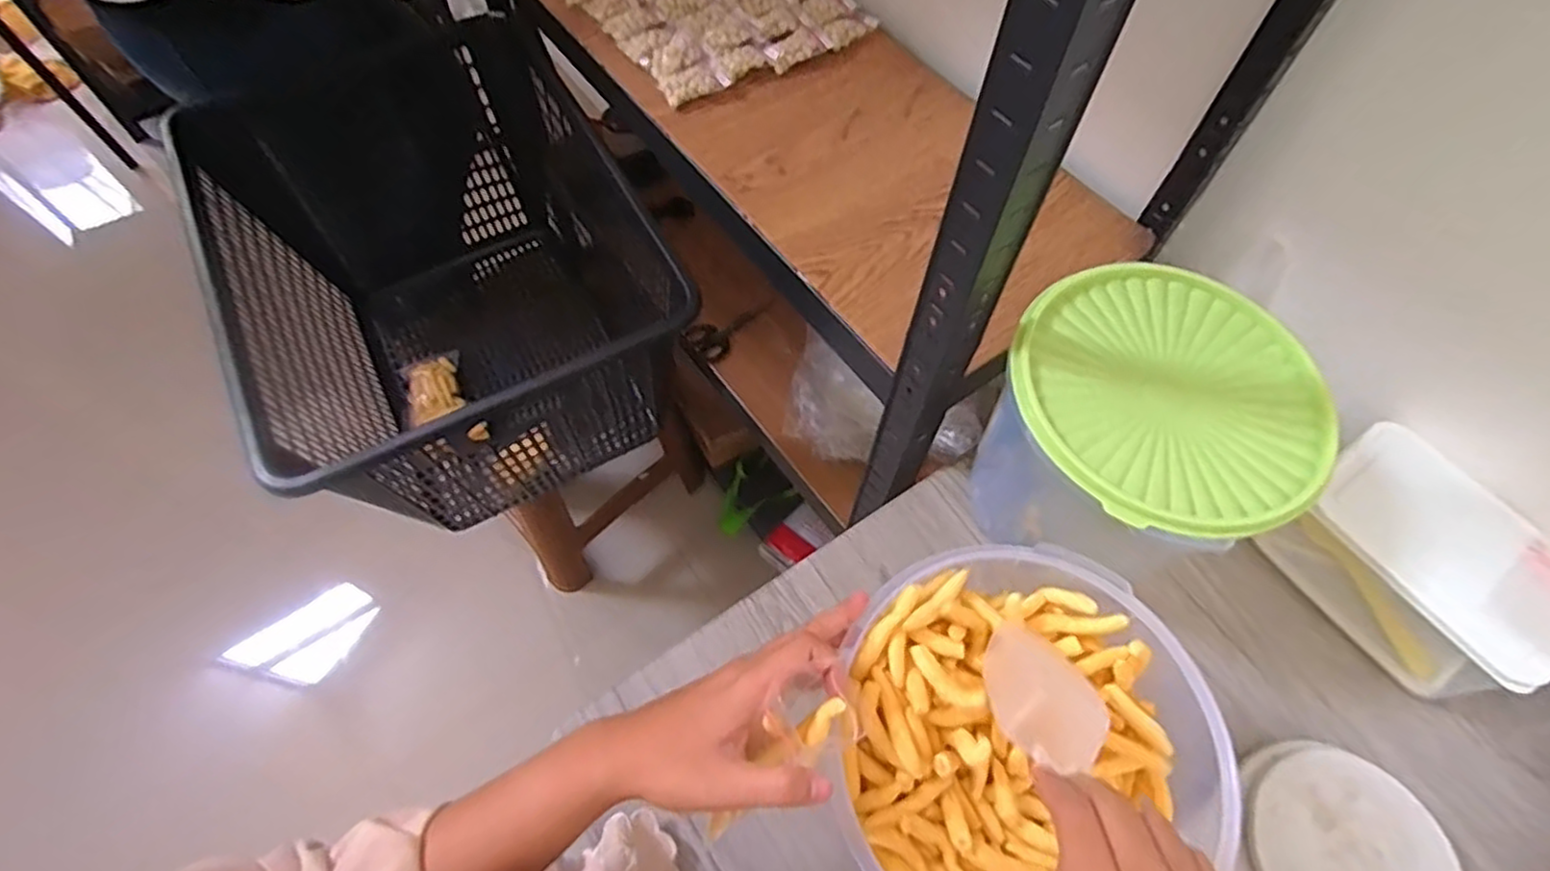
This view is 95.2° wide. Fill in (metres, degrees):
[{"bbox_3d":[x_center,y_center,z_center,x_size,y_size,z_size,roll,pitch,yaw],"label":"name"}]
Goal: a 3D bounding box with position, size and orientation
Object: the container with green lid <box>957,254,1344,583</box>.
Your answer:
[{"bbox_3d":[0.263,0.008,0.552,0.202,0.184,0.212,25,64,11],"label":"container with green lid"}]

